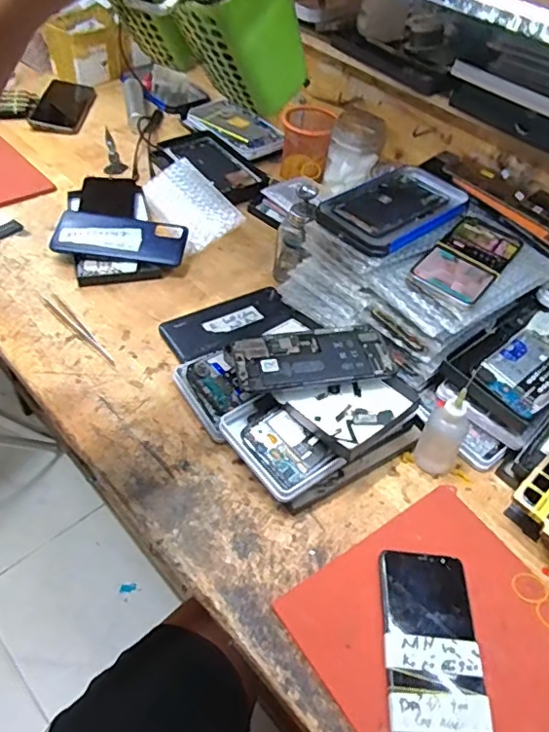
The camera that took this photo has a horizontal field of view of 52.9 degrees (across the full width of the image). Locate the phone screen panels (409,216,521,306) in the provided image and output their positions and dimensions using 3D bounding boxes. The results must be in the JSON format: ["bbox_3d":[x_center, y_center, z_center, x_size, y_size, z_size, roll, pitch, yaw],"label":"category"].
[{"bbox_3d":[0.205,-0.115,0.577,0.070,0.007,0.143,34,53,22],"label":"phone screen panels"}]

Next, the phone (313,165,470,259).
[{"bbox_3d":[0.137,-0.178,0.614,0.195,0.015,0.101,-32,59,-30],"label":"phone"}]

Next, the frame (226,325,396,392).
[{"bbox_3d":[0.036,-0.011,0.558,0.155,0.009,0.076,-6,48,-9],"label":"frame"}]

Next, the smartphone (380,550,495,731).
[{"bbox_3d":[0.121,0.219,0.424,0.072,0.014,0.150,5,48,-2],"label":"smartphone"}]

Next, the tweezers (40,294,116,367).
[{"bbox_3d":[-0.224,-0.042,0.624,0.017,0.004,0.137,-32,59,-30],"label":"tweezers"}]

